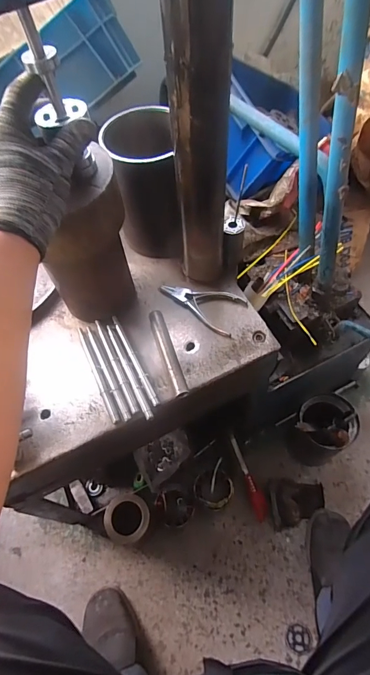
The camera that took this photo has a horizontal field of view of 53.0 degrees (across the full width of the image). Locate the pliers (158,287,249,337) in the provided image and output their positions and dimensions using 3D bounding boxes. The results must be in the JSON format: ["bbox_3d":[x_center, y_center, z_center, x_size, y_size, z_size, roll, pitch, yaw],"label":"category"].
[{"bbox_3d":[0.023,-0.058,0.584,0.137,0.016,0.071,25,65,17],"label":"pliers"}]

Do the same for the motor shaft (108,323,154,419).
[{"bbox_3d":[-0.080,0.046,0.530,0.012,0.010,0.158,-25,61,-10],"label":"motor shaft"}]

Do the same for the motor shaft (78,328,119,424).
[{"bbox_3d":[-0.127,0.051,0.531,0.011,0.013,0.161,-24,61,-10],"label":"motor shaft"}]

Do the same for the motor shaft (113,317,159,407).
[{"bbox_3d":[-0.073,0.031,0.541,0.011,0.014,0.160,-24,61,-10],"label":"motor shaft"}]

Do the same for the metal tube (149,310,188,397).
[{"bbox_3d":[-0.023,0.023,0.538,0.020,0.020,0.140,-17,60,-6],"label":"metal tube"}]

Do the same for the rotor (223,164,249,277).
[{"bbox_3d":[0.078,-0.173,0.579,0.030,0.168,0.036,10,35,10],"label":"rotor"}]

